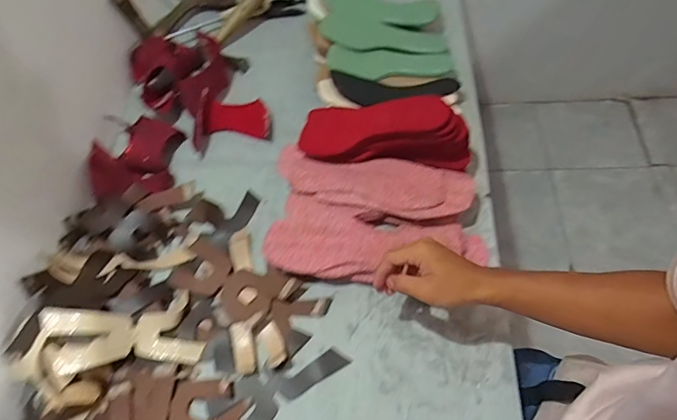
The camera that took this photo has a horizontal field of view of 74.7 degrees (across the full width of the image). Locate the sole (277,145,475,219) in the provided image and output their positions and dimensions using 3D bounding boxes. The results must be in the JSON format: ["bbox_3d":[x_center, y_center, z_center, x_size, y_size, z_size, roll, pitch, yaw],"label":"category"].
[{"bbox_3d":[0.050,-0.041,0.676,0.291,0.020,0.082,9,63,11],"label":"sole"}]

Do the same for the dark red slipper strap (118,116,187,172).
[{"bbox_3d":[-0.333,-0.113,0.780,0.088,0.042,0.103,16,65,11],"label":"dark red slipper strap"}]

